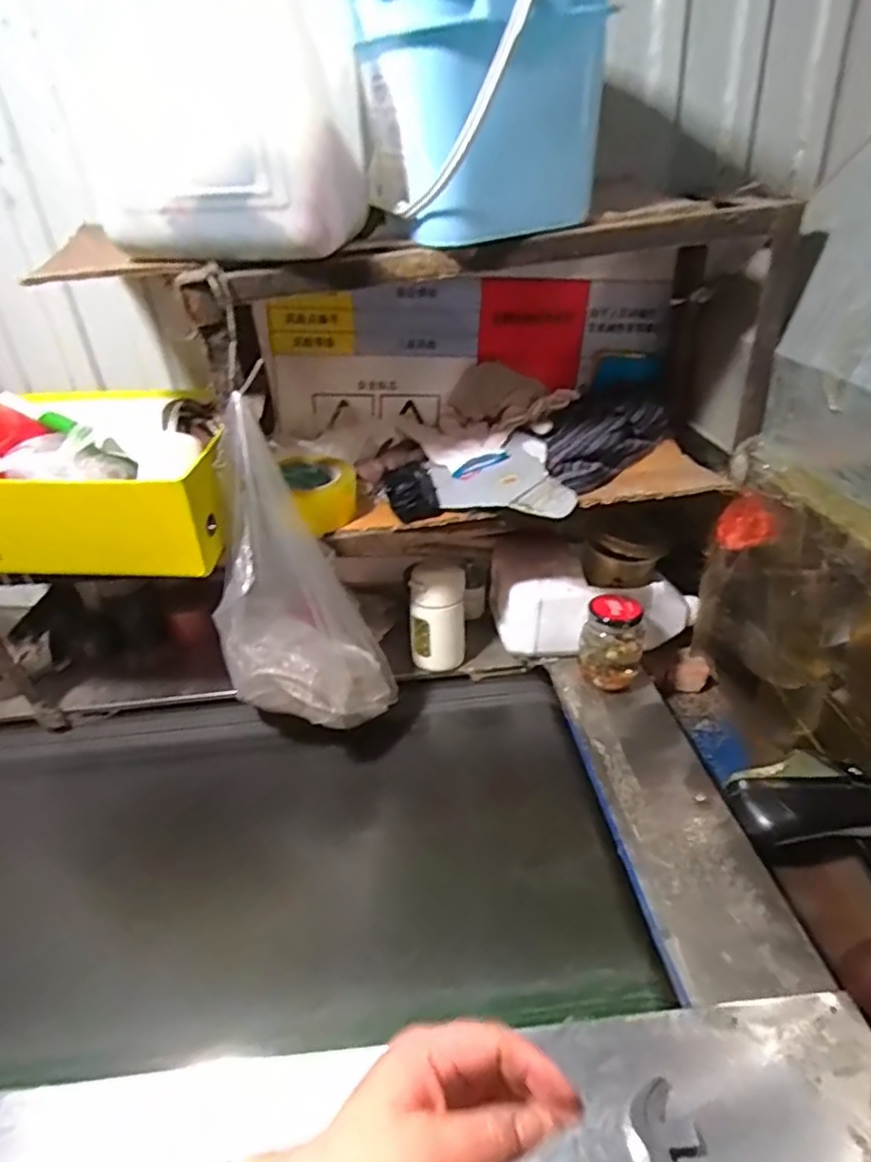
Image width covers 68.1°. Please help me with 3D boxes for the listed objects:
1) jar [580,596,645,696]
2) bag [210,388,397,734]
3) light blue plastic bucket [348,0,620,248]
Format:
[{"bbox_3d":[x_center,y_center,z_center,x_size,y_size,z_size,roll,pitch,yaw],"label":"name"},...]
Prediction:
[{"bbox_3d":[0.240,0.086,0.878,0.083,0.119,0.064,7,33,16],"label":"jar"},{"bbox_3d":[-0.165,0.007,0.729,0.166,0.342,0.118,12,35,23],"label":"bag"},{"bbox_3d":[0.041,-0.432,0.596,0.209,0.195,0.176,-4,32,-1],"label":"light blue plastic bucket"}]

